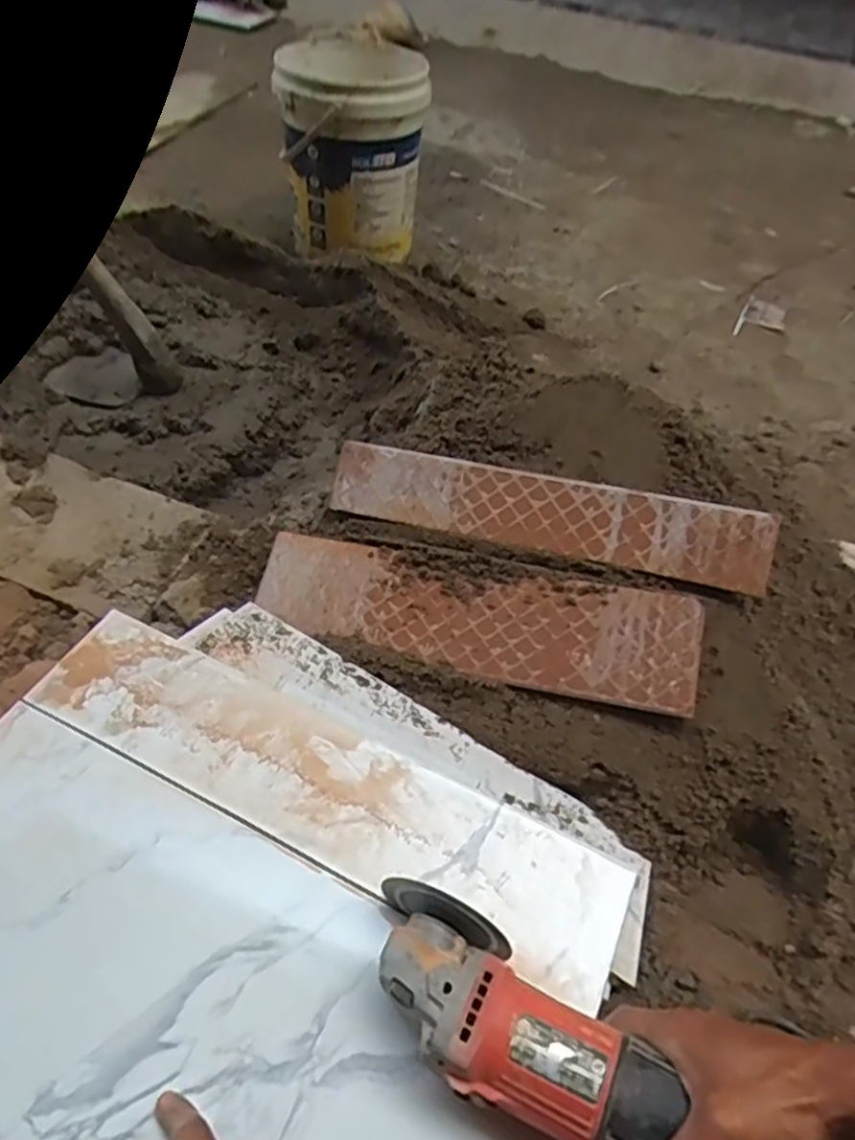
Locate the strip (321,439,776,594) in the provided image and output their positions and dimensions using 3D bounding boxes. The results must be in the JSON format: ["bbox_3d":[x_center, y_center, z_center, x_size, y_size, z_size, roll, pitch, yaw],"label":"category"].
[{"bbox_3d":[0.125,-0.068,0.810,0.492,0.008,0.084,13,89,17],"label":"strip"}]

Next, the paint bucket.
[{"bbox_3d":[-0.161,-0.892,1.538,0.293,0.367,0.307,-5,52,-9],"label":"paint bucket"}]

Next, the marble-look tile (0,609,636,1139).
[{"bbox_3d":[-0.151,0.260,0.485,0.496,0.016,0.379,22,53,14],"label":"marble-look tile"}]

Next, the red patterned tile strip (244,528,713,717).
[{"bbox_3d":[0.039,0.050,0.794,0.492,0.008,0.124,10,71,16],"label":"red patterned tile strip"}]

